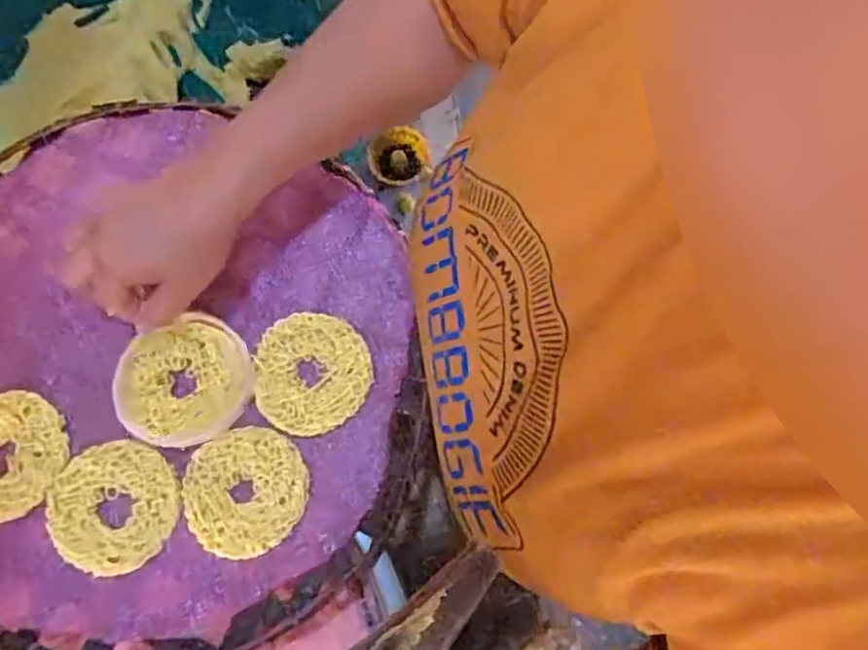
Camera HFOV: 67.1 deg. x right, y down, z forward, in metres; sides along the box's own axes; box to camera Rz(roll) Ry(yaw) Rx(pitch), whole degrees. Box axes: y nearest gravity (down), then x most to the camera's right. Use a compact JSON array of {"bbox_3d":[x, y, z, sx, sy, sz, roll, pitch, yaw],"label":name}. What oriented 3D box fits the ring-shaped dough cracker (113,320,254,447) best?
[{"bbox_3d":[-0.166,0.037,0.436,0.083,0.009,0.078,0,74,-1],"label":"ring-shaped dough cracker"}]

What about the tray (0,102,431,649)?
[{"bbox_3d":[-0.191,0.029,0.443,0.355,0.023,0.368,0,74,-1],"label":"tray"}]

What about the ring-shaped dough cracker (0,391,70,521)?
[{"bbox_3d":[-0.280,0.084,0.423,0.074,0.011,0.078,24,75,6],"label":"ring-shaped dough cracker"}]

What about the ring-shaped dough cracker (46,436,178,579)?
[{"bbox_3d":[-0.205,0.116,0.419,0.079,0.004,0.080,-12,75,-4],"label":"ring-shaped dough cracker"}]

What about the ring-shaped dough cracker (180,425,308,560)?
[{"bbox_3d":[-0.121,0.107,0.422,0.078,0.004,0.075,0,74,-1],"label":"ring-shaped dough cracker"}]

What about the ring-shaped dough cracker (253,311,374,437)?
[{"bbox_3d":[-0.081,0.031,0.439,0.076,0.004,0.080,0,74,-1],"label":"ring-shaped dough cracker"}]

